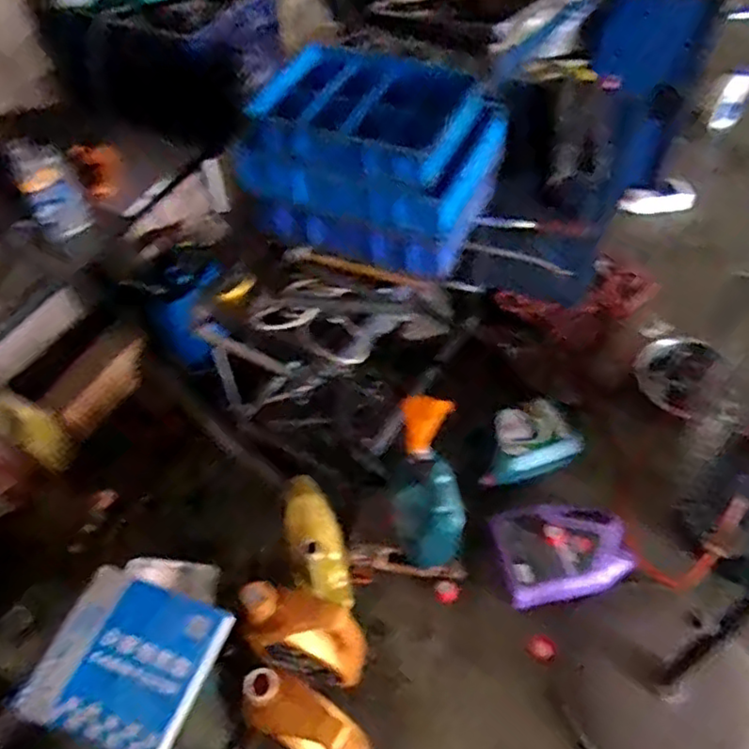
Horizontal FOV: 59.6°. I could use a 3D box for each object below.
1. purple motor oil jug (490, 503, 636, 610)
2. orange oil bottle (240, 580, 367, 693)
[{"bbox_3d":[0.422,0.379,1.449,0.308,0.072,0.211,-10,51,-5],"label":"purple motor oil jug"},{"bbox_3d":[-0.136,0.507,1.272,0.209,0.322,0.114,1,51,4],"label":"orange oil bottle"}]

